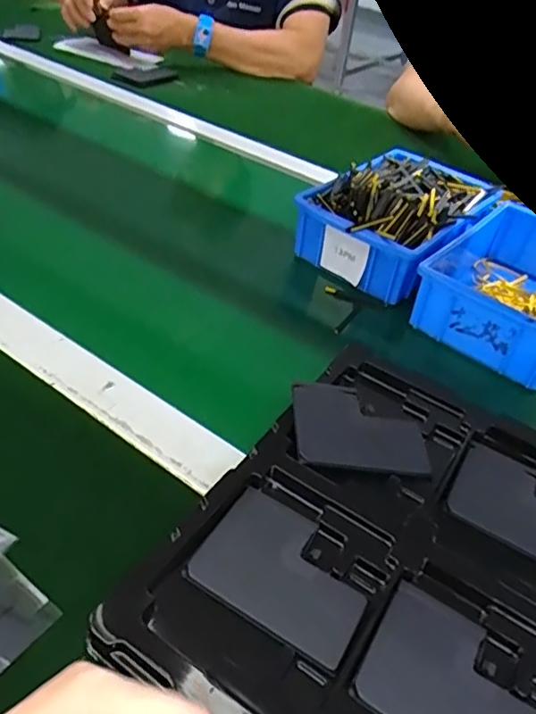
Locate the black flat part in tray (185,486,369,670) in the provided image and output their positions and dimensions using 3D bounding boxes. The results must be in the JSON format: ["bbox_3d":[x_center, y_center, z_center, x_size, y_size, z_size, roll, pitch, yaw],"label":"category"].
[{"bbox_3d":[0.010,0.116,0.312,0.090,0.005,0.069,27,44,18],"label":"black flat part in tray"}]

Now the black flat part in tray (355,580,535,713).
[{"bbox_3d":[0.095,0.159,0.277,0.089,0.004,0.067,28,45,19],"label":"black flat part in tray"}]

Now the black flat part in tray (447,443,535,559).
[{"bbox_3d":[0.165,0.098,0.363,0.090,0.010,0.066,28,45,20],"label":"black flat part in tray"}]

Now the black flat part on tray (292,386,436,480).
[{"bbox_3d":[0.062,0.047,0.388,0.088,0.006,0.068,5,42,-6],"label":"black flat part on tray"}]

